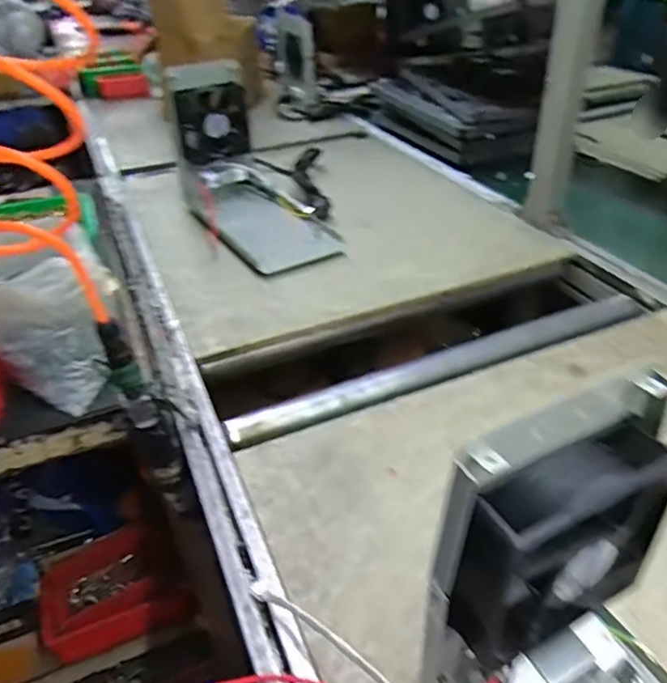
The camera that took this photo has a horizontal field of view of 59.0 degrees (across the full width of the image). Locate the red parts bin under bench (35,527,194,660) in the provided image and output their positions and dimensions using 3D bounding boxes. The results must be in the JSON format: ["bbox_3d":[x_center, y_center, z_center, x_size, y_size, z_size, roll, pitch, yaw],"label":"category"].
[{"bbox_3d":[-0.323,0.368,0.874,0.201,0.075,0.135,-16,38,-17],"label":"red parts bin under bench"}]

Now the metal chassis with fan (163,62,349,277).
[{"bbox_3d":[-0.139,-0.304,0.973,0.170,0.230,0.360,-20,39,-22],"label":"metal chassis with fan"}]

